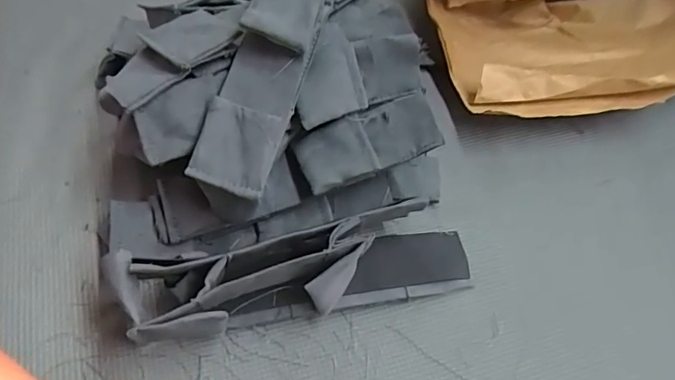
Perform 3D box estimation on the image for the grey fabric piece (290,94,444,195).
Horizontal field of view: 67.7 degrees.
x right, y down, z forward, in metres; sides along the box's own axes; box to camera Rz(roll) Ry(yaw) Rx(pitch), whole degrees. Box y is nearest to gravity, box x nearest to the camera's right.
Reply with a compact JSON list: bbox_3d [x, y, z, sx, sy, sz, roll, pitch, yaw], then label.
[{"bbox_3d":[0.019,-0.034,0.345,0.094,0.022,0.043,-17,61,-15],"label":"grey fabric piece"}]

